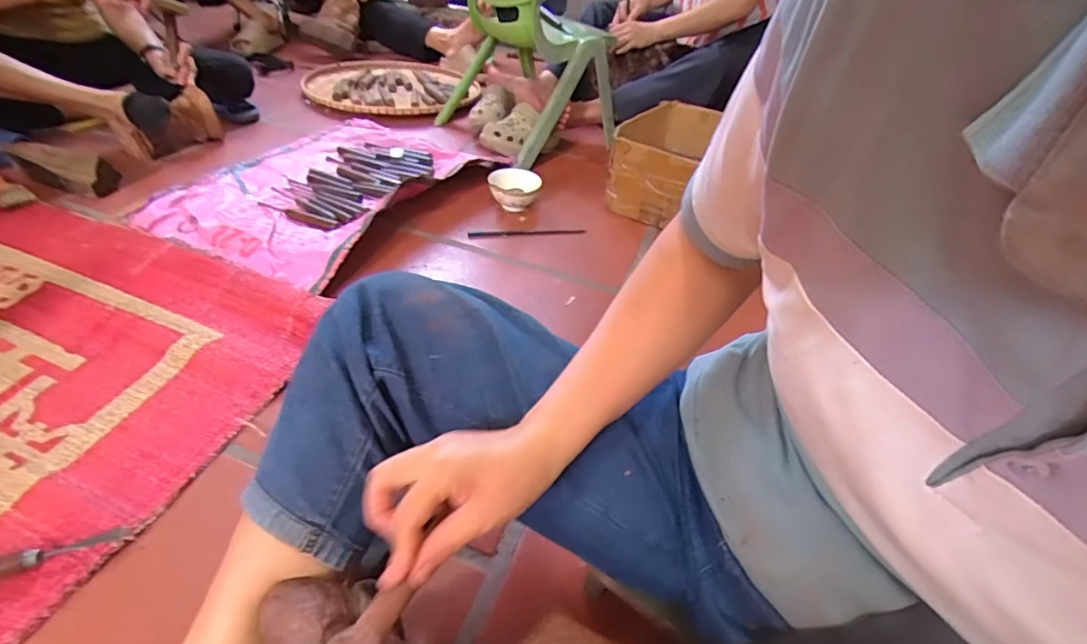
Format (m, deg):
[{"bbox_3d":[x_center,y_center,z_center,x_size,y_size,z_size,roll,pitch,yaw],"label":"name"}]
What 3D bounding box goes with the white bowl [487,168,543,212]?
[{"bbox_3d":[-0.062,-0.276,1.099,0.108,0.068,0.108,4,41,-4],"label":"white bowl"}]

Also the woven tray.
[{"bbox_3d":[-0.462,-0.714,1.597,0.494,0.056,0.493,-3,42,-12],"label":"woven tray"}]

